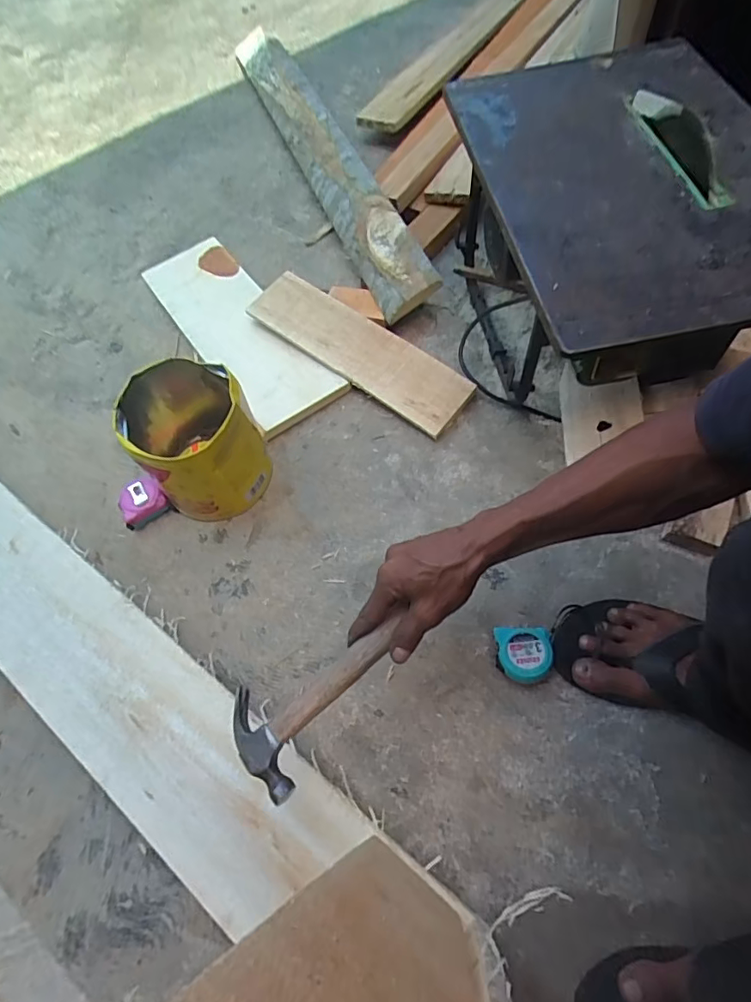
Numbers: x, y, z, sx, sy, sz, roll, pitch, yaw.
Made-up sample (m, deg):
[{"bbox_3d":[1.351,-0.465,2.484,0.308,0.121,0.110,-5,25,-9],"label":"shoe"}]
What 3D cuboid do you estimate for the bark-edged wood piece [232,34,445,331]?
[{"bbox_3d":[-0.112,-0.692,1.011,0.097,0.066,0.982,-21,65,-7],"label":"bark-edged wood piece"}]

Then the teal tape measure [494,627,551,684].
[{"bbox_3d":[0.160,0.169,0.578,0.064,0.037,0.060,1,64,4],"label":"teal tape measure"}]

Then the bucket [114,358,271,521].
[{"bbox_3d":[-0.226,-0.071,0.677,0.139,0.164,0.149,-1,64,3],"label":"bucket"}]

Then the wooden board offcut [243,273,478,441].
[{"bbox_3d":[-0.029,-0.232,0.784,0.366,0.014,0.102,36,80,15],"label":"wooden board offcut"}]

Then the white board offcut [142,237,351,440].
[{"bbox_3d":[-0.224,-0.281,0.850,0.142,0.031,0.426,-35,67,-13],"label":"white board offcut"}]

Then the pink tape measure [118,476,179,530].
[{"bbox_3d":[-0.316,0.000,0.717,0.064,0.037,0.056,-27,66,-9],"label":"pink tape measure"}]

